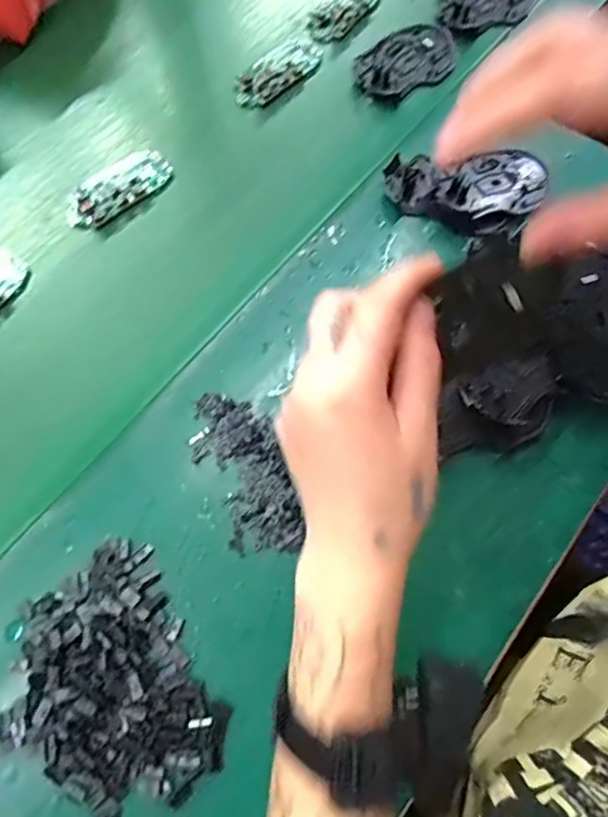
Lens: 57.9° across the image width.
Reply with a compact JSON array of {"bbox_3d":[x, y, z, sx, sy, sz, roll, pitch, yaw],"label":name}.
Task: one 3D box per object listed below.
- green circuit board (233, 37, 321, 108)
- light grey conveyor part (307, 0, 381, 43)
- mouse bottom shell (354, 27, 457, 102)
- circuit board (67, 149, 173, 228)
[{"bbox_3d":[-0.024,-0.328,0.538,0.105,0.017,0.045,-38,75,-13],"label":"green circuit board"},{"bbox_3d":[0.044,-0.412,0.564,0.044,0.009,0.103,36,74,12],"label":"light grey conveyor part"},{"bbox_3d":[0.101,-0.341,0.544,0.115,0.020,0.073,-37,74,-13],"label":"mouse bottom shell"},{"bbox_3d":[-0.167,-0.196,0.488,0.099,0.014,0.049,-39,75,-13],"label":"circuit board"}]

